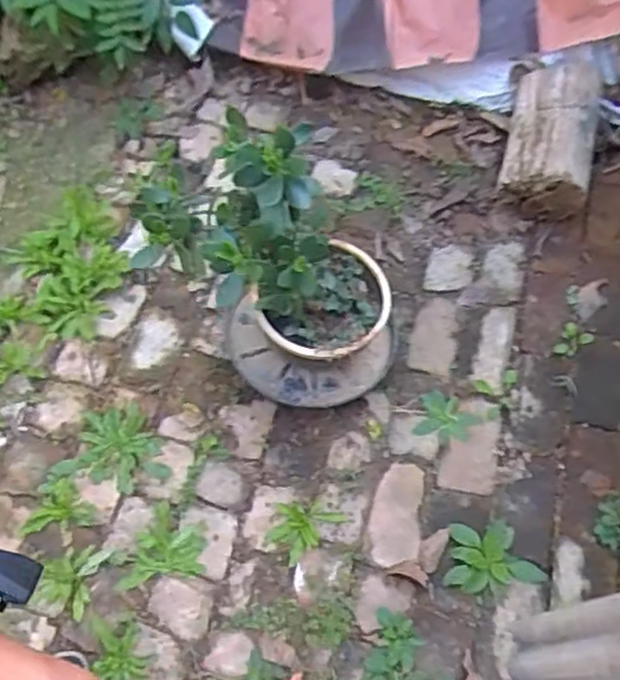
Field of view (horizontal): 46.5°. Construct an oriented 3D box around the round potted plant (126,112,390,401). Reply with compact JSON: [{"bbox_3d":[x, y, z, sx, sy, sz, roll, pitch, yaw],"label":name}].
[{"bbox_3d":[-0.049,-0.127,1.279,0.401,0.601,0.258,-7,61,-10],"label":"round potted plant"}]

